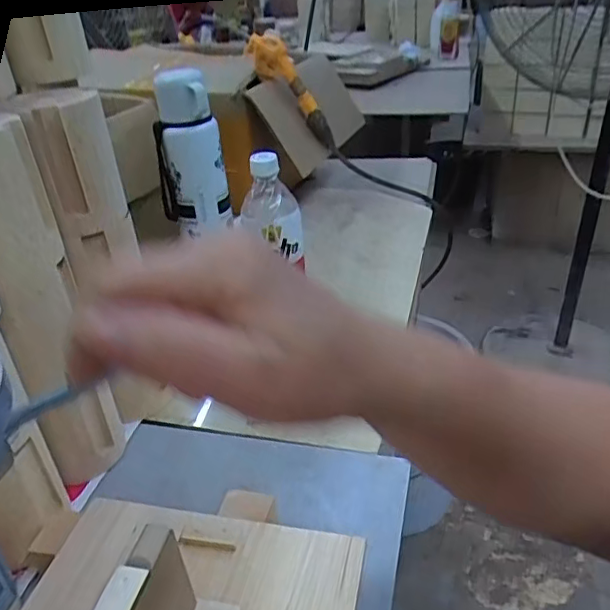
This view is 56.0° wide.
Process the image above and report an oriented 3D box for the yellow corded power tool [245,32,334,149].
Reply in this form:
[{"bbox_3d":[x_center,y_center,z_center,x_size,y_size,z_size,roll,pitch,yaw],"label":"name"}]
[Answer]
[{"bbox_3d":[-0.014,-0.306,0.836,0.053,0.187,0.046,-33,28,15],"label":"yellow corded power tool"}]

